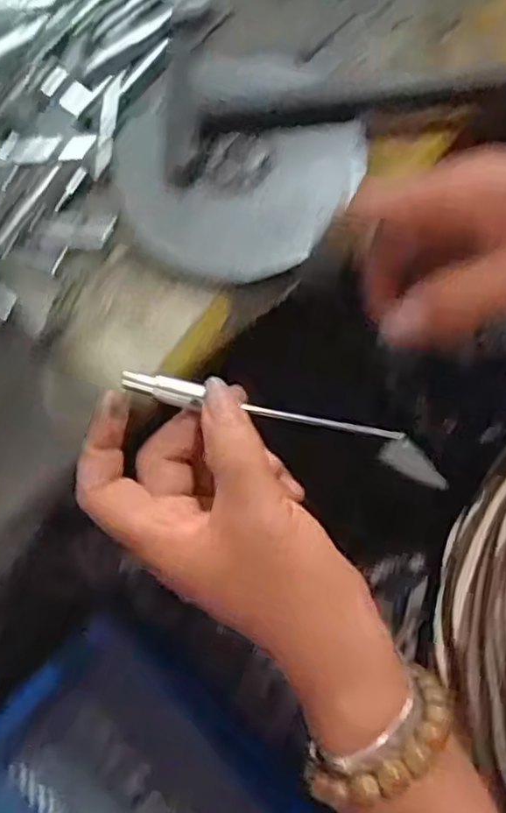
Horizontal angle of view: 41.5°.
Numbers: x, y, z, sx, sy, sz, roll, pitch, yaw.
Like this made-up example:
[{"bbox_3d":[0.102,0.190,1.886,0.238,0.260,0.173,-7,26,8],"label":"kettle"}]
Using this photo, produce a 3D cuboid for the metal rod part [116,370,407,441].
[{"bbox_3d":[0.004,0.002,0.306,0.130,0.005,0.011,13,77,-4],"label":"metal rod part"}]

